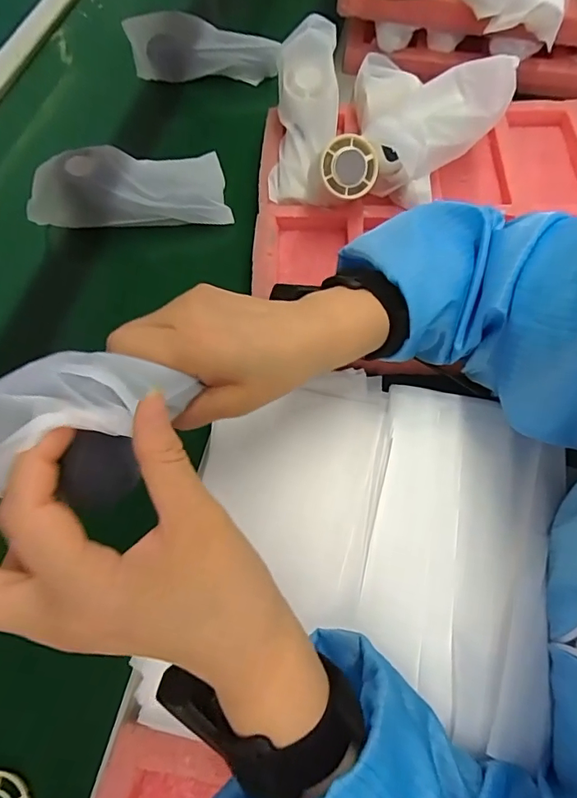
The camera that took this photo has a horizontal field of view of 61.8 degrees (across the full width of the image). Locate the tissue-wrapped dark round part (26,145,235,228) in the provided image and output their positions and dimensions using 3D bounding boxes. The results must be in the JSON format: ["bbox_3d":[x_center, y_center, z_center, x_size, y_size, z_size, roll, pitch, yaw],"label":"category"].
[{"bbox_3d":[-0.165,-0.226,0.518,0.197,0.058,0.084,3,70,-16],"label":"tissue-wrapped dark round part"}]

